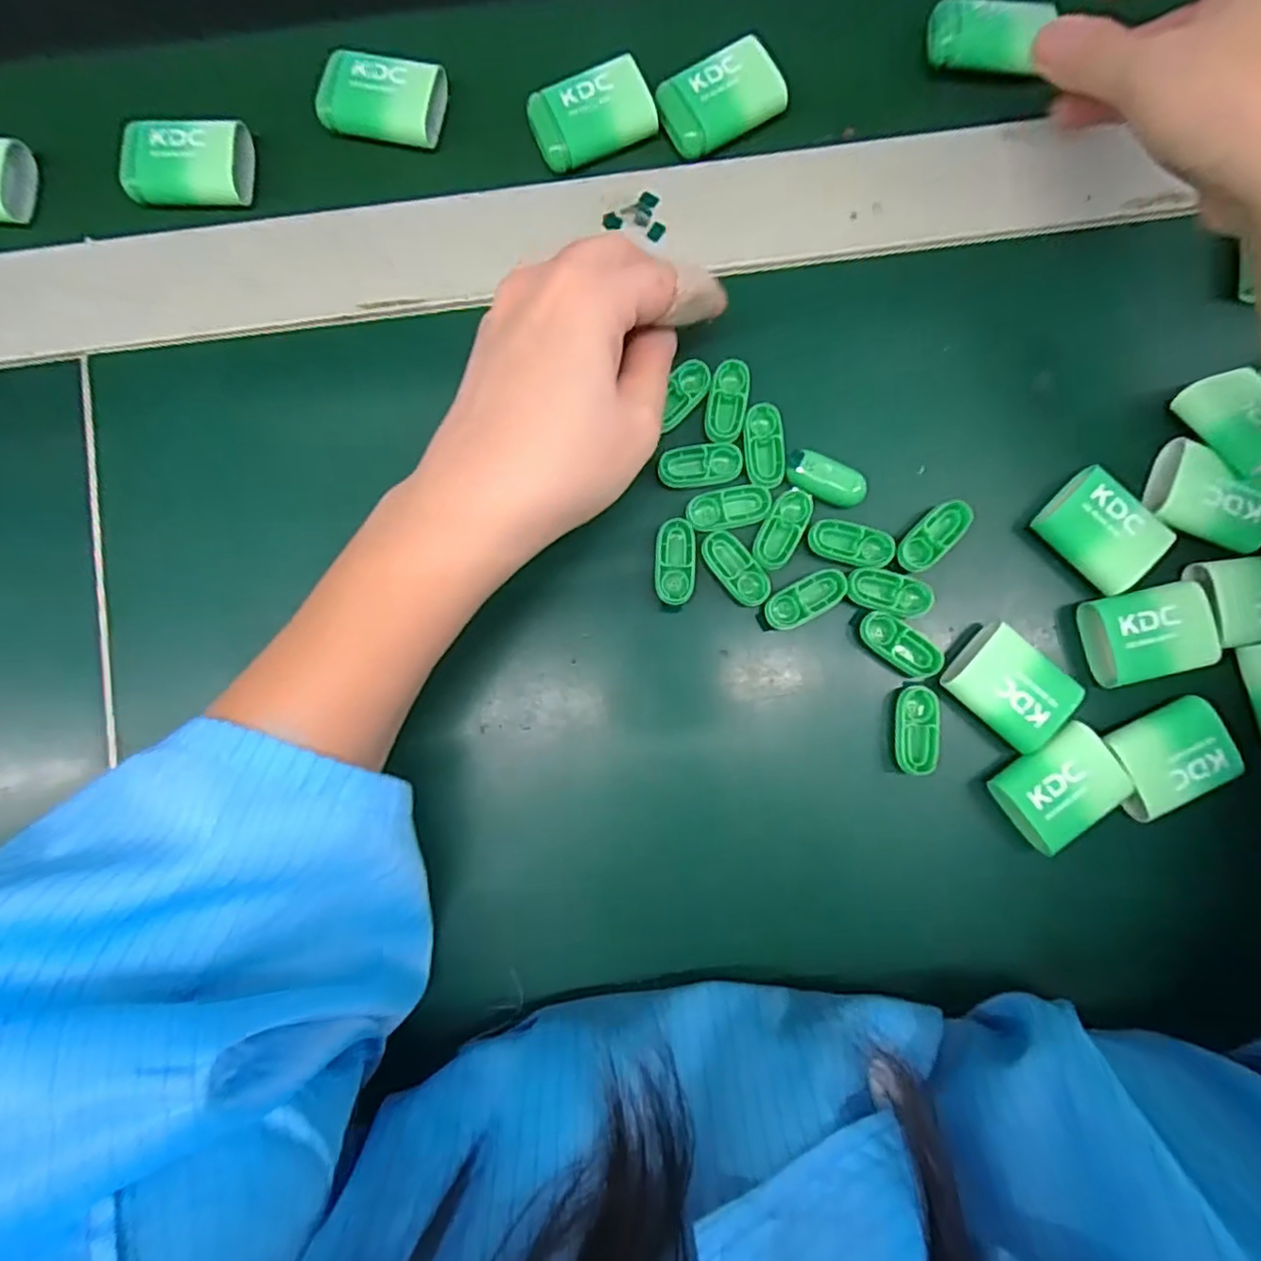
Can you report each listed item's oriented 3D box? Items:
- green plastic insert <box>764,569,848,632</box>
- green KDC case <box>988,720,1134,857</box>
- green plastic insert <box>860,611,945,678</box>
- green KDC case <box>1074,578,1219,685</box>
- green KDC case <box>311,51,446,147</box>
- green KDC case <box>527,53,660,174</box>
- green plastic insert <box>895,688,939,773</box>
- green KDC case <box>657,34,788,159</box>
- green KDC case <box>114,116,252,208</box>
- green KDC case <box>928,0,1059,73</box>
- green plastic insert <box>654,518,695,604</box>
[{"bbox_3d":[0.071,-0.013,0.266,0.034,0.008,0.015,-31,83,-3],"label":"green plastic insert"},{"bbox_3d":[0.166,0.061,0.257,0.045,0.015,0.034,-35,83,-4],"label":"green KDC case"},{"bbox_3d":[0.108,0.006,0.263,0.034,0.006,0.016,39,84,6],"label":"green plastic insert"},{"bbox_3d":[0.206,0.001,0.261,0.042,0.015,0.034,-13,82,-1],"label":"green KDC case"},{"bbox_3d":[-0.108,-0.232,0.287,0.049,0.013,0.033,10,82,2],"label":"green KDC case"},{"bbox_3d":[-0.016,-0.223,0.284,0.051,0.010,0.035,-22,83,-2],"label":"green KDC case"},{"bbox_3d":[0.114,0.040,0.261,0.015,0.006,0.034,3,82,1],"label":"green plastic insert"},{"bbox_3d":[0.039,-0.230,0.284,0.050,0.011,0.033,-29,83,-3],"label":"green KDC case"},{"bbox_3d":[-0.192,-0.201,0.285,0.048,0.017,0.034,-1,82,1],"label":"green KDC case"},{"bbox_3d":[0.154,-0.258,0.282,0.048,0.009,0.030,14,85,3],"label":"green KDC case"},{"bbox_3d":[0.018,-0.028,0.266,0.016,0.004,0.034,2,82,1],"label":"green plastic insert"}]

